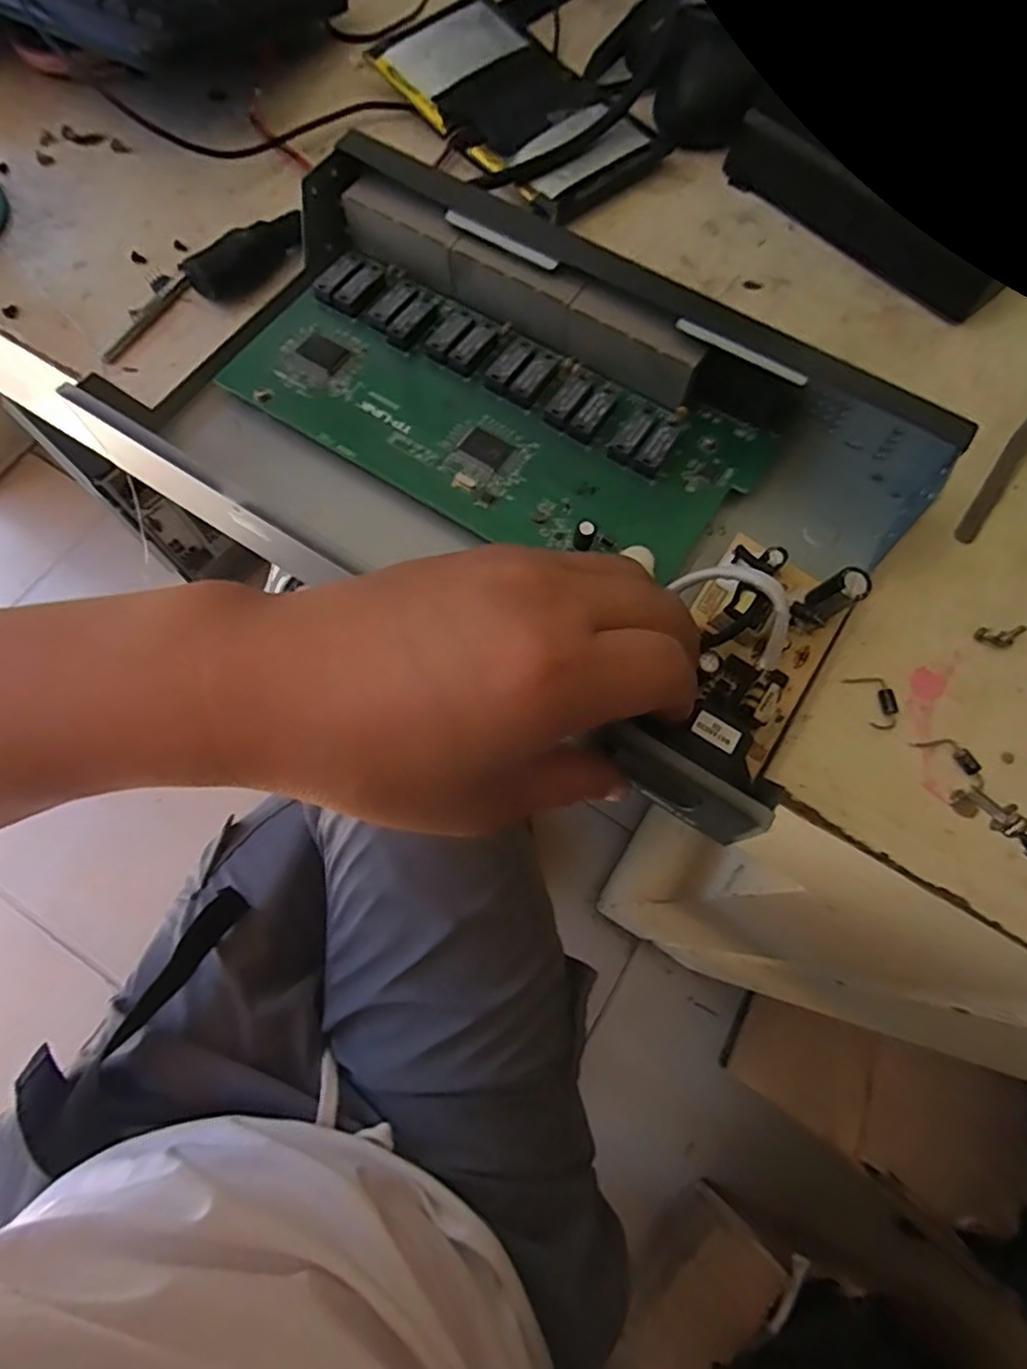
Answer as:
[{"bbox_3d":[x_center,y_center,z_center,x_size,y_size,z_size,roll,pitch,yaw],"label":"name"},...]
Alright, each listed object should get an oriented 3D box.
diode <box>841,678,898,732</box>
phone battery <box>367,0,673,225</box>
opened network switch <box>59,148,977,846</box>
[{"bbox_3d":[0.137,0.006,0.242,0.013,0.004,0.023,-22,74,-6],"label":"diode"},{"bbox_3d":[0.003,-0.302,0.329,0.082,0.008,0.142,-38,76,-12],"label":"phone battery"},{"bbox_3d":[0.009,-0.101,0.257,0.286,0.045,0.196,33,76,10],"label":"opened network switch"}]

